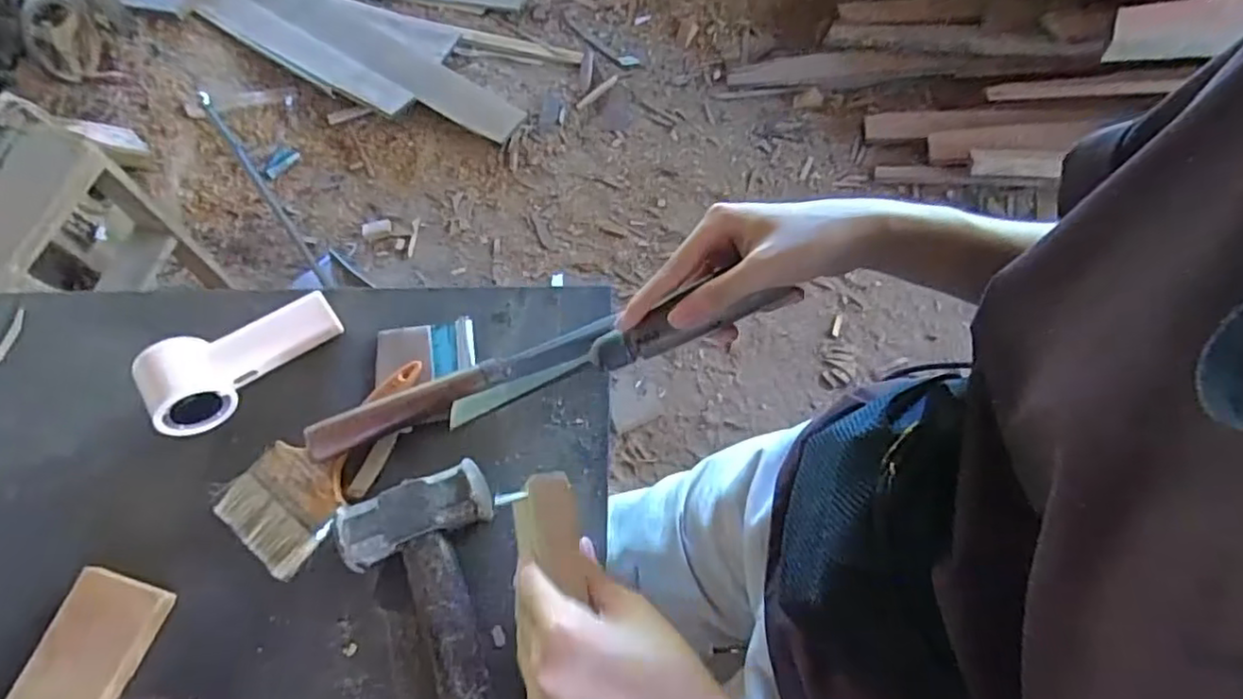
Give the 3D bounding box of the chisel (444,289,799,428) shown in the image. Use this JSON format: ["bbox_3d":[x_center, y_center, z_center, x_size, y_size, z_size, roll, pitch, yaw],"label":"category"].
[{"bbox_3d":[-0.006,0.001,0.407,0.234,0.018,0.023,-20,65,14],"label":"chisel"}]

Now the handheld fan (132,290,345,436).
[{"bbox_3d":[-0.324,0.004,0.555,0.156,0.042,0.068,-32,68,-11],"label":"handheld fan"}]

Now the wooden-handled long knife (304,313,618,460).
[{"bbox_3d":[-0.125,0.026,0.541,0.263,0.036,0.030,-24,67,-10],"label":"wooden-handled long knife"}]

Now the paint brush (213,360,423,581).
[{"bbox_3d":[-0.239,0.085,0.537,0.089,0.017,0.189,35,72,17],"label":"paint brush"}]

